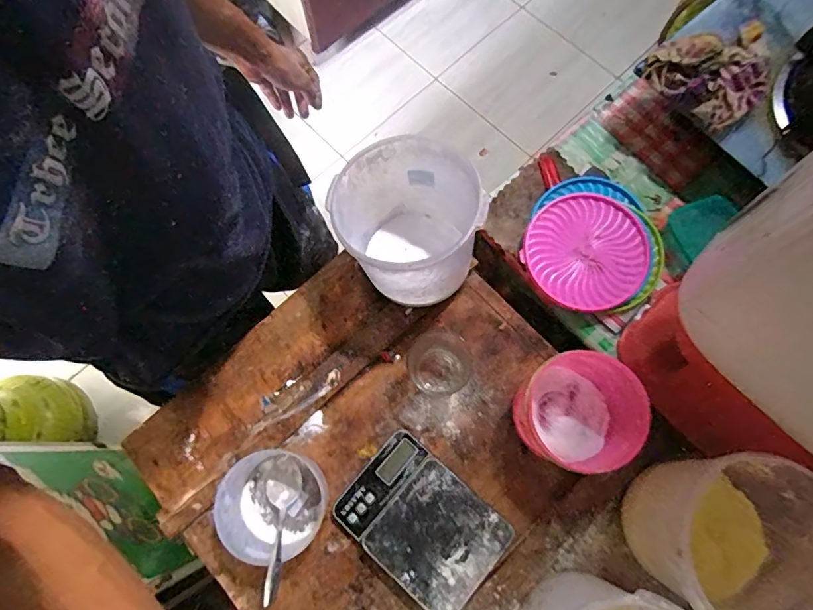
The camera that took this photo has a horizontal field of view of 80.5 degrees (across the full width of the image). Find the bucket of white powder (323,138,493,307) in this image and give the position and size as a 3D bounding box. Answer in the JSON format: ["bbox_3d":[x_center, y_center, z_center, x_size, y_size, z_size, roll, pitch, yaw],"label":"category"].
[{"bbox_3d":[0.005,-0.089,0.568,0.153,0.164,0.154,0,74,1],"label":"bucket of white powder"}]

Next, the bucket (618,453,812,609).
[{"bbox_3d":[0.311,0.229,0.480,0.170,0.148,0.148,14,75,5],"label":"bucket"}]

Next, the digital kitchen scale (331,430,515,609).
[{"bbox_3d":[0.016,0.247,0.550,0.173,0.032,0.124,39,78,11],"label":"digital kitchen scale"}]

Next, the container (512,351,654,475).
[{"bbox_3d":[0.190,0.125,0.544,0.117,0.102,0.113,0,74,1],"label":"container"}]

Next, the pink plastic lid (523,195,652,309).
[{"bbox_3d":[0.237,-0.071,0.633,0.151,0.033,0.152,0,74,1],"label":"pink plastic lid"}]

